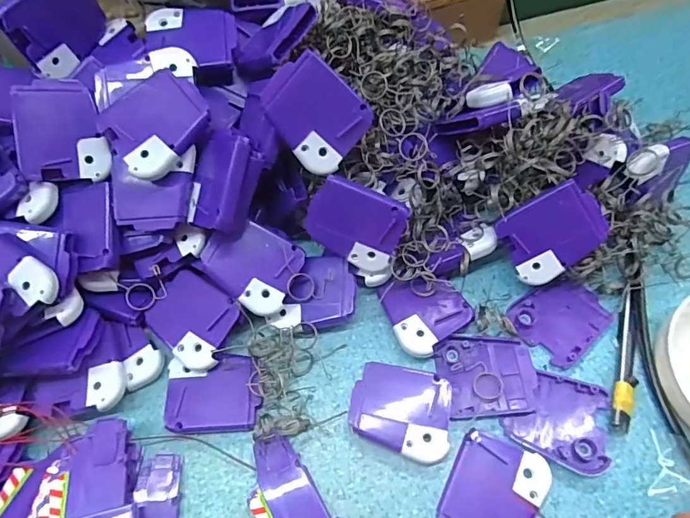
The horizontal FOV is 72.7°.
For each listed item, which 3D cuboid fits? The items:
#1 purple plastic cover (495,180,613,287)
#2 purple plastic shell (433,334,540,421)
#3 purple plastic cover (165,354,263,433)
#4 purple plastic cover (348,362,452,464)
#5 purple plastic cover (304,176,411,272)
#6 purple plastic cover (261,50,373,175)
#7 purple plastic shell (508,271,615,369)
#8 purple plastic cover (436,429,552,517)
[{"bbox_3d":[0.136,-0.017,0.306,0.061,0.007,0.050,-32,93,25],"label":"purple plastic cover"},{"bbox_3d":[0.092,0.074,0.302,0.059,0.004,0.052,-5,63,1],"label":"purple plastic shell"},{"bbox_3d":[-0.084,0.087,0.304,0.059,0.013,0.047,-4,63,1],"label":"purple plastic cover"},{"bbox_3d":[0.036,0.094,0.295,0.061,0.013,0.051,15,65,11],"label":"purple plastic cover"},{"bbox_3d":[0.006,-0.023,0.305,0.061,0.050,0.010,26,30,-2],"label":"purple plastic cover"},{"bbox_3d":[-0.018,-0.087,0.281,0.061,0.004,0.051,38,95,-20],"label":"purple plastic cover"},{"bbox_3d":[0.147,0.039,0.319,0.060,0.006,0.051,-39,67,-15],"label":"purple plastic shell"},{"bbox_3d":[0.086,0.137,0.274,0.051,0.006,0.062,25,68,15],"label":"purple plastic cover"}]

